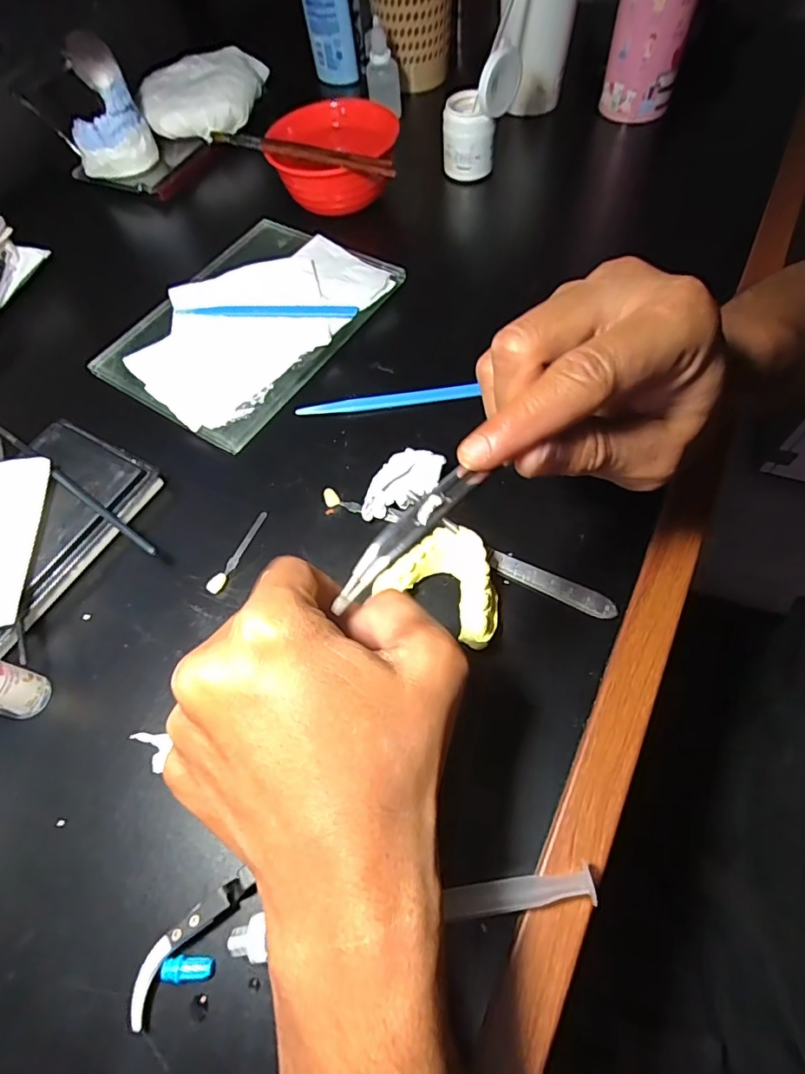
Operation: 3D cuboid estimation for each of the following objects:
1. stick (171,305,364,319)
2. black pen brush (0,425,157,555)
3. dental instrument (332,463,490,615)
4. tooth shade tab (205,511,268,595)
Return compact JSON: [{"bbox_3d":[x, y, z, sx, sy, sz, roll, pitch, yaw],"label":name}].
[{"bbox_3d":[-0.101,-0.168,0.387,0.136,0.004,0.010,4,65,5],"label":"stick"},{"bbox_3d":[-0.205,-0.036,0.315,0.172,0.007,0.006,33,71,16],"label":"black pen brush"},{"bbox_3d":[0.001,-0.002,0.165,0.062,0.005,0.010,-44,70,-10],"label":"dental instrument"},{"bbox_3d":[-0.095,0.008,0.307,0.008,0.007,0.057,23,68,13],"label":"tooth shade tab"}]

